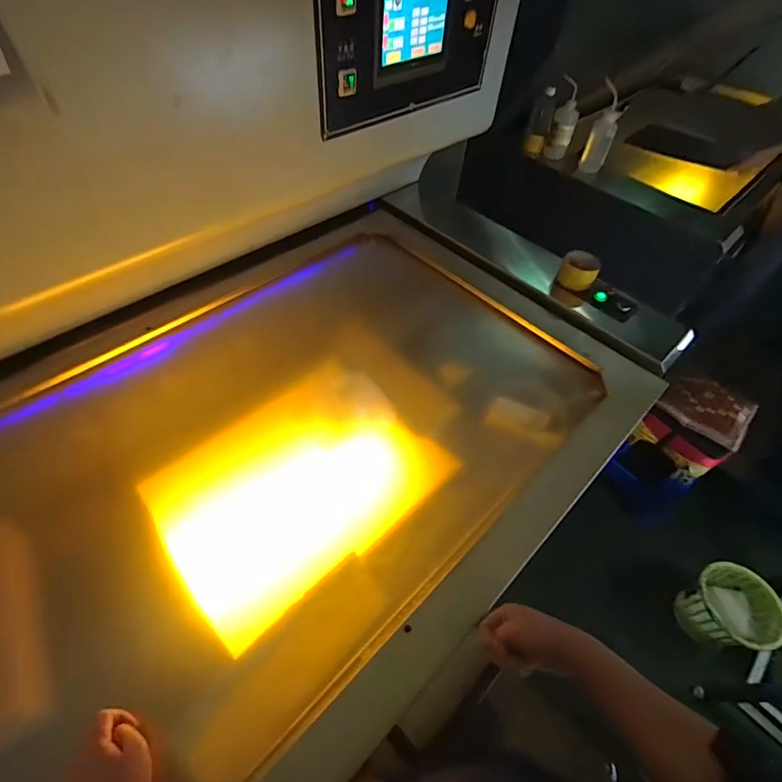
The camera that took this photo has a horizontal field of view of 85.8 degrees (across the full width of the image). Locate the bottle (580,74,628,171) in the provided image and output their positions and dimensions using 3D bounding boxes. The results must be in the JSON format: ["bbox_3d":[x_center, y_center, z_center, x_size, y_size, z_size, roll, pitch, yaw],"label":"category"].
[{"bbox_3d":[0.691,-0.851,1.380,0.089,0.241,0.075,23,55,13],"label":"bottle"}]

